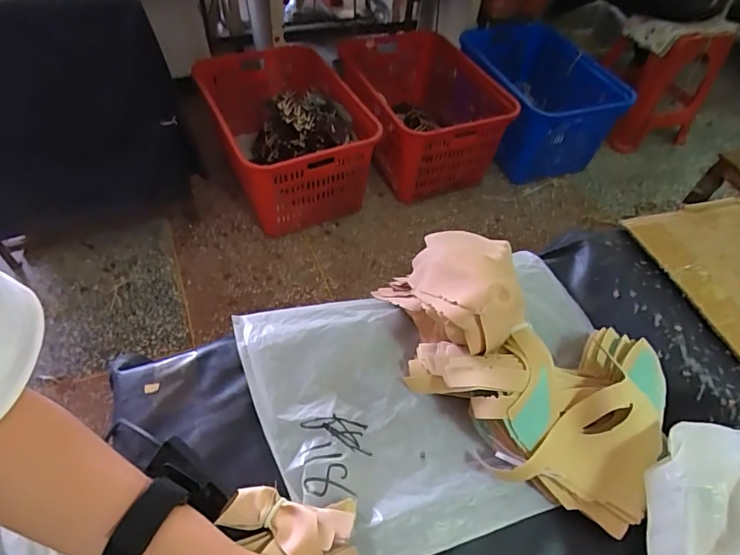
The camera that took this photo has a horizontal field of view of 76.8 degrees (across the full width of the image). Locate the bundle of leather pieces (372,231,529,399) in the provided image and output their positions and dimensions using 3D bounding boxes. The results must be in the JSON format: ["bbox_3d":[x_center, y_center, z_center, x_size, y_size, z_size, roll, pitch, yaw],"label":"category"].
[{"bbox_3d":[0.088,0.039,0.496,0.120,0.121,0.195,-1,51,-7],"label":"bundle of leather pieces"}]

